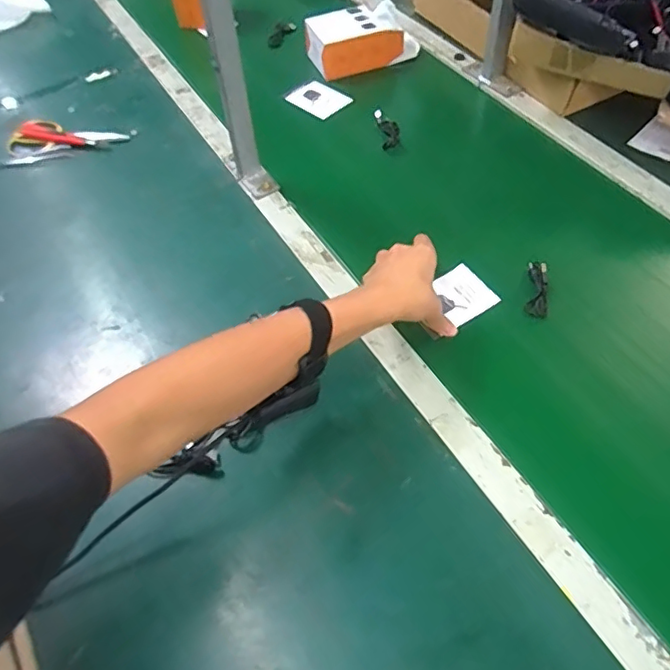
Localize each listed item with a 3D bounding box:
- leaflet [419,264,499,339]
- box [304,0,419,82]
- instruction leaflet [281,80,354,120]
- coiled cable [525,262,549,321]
[{"bbox_3d":[0.136,-0.040,0.660,0.096,0.007,0.067,-32,61,-12],"label":"leaflet"},{"bbox_3d":[0.048,-0.518,0.966,0.181,0.065,0.106,-17,56,-9],"label":"box"},{"bbox_3d":[-0.026,-0.390,0.929,0.092,0.011,0.077,38,65,25],"label":"instruction leaflet"},{"bbox_3d":[0.240,-0.054,0.664,0.023,0.018,0.072,6,69,7],"label":"coiled cable"}]

